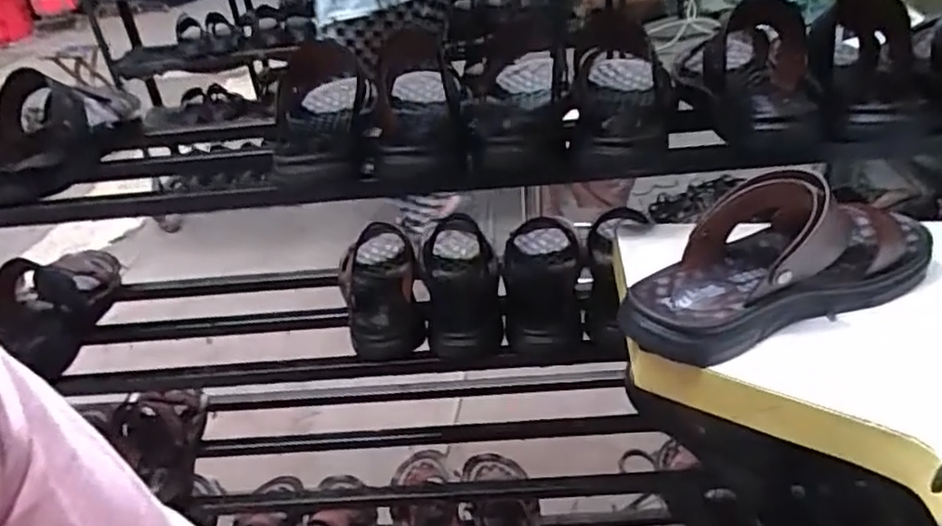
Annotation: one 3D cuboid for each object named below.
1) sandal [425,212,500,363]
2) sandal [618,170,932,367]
[{"bbox_3d":[-0.016,0.007,0.840,0.099,0.071,0.272,-7,32,0],"label":"sandal"},{"bbox_3d":[0.235,-0.014,0.512,0.262,0.098,0.100,-18,34,-16],"label":"sandal"}]

